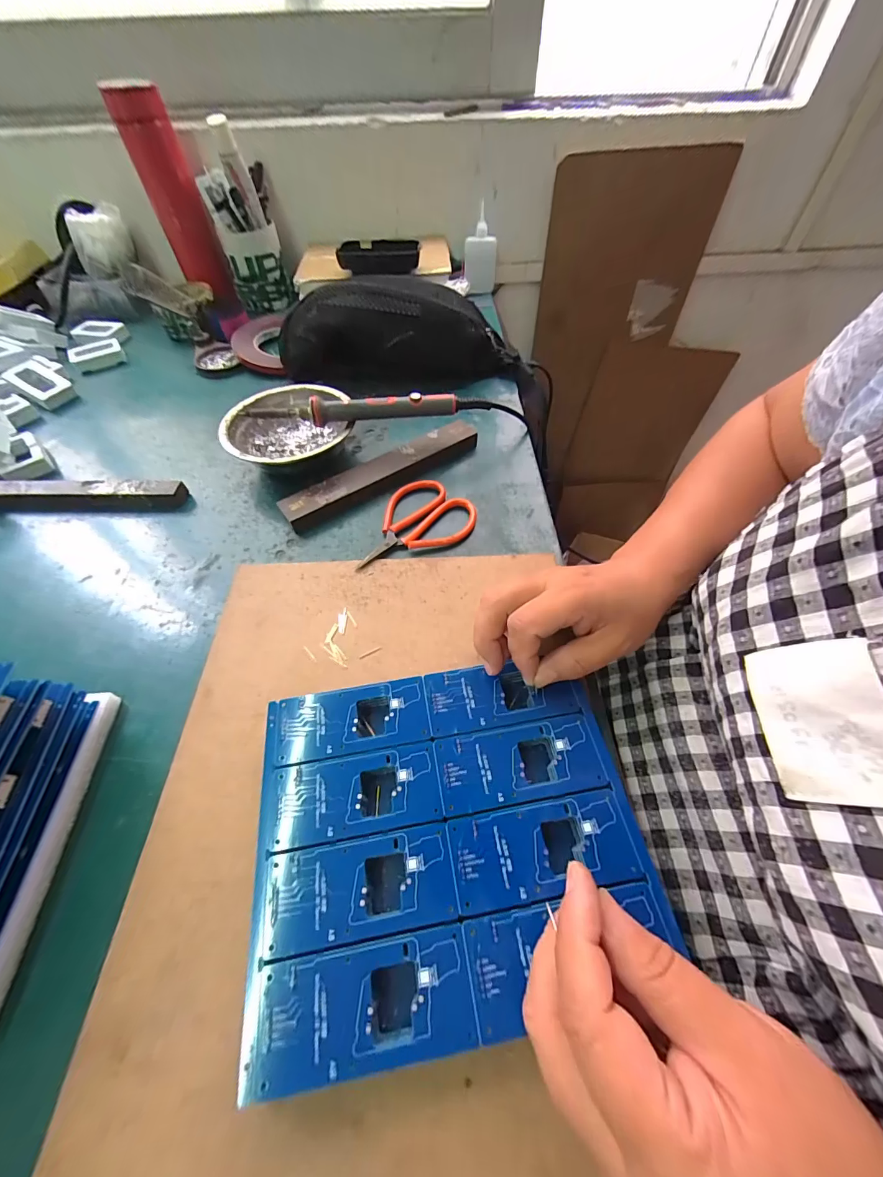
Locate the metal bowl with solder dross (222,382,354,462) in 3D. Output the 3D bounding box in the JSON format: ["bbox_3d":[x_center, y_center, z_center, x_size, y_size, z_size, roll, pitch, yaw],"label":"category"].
[{"bbox_3d":[-0.153,-0.157,0.411,0.122,0.042,0.125,-7,55,-4],"label":"metal bowl with solder dross"}]

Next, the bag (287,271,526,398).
[{"bbox_3d":[-0.054,-0.306,0.482,0.289,0.096,0.084,7,55,6],"label":"bag"}]

